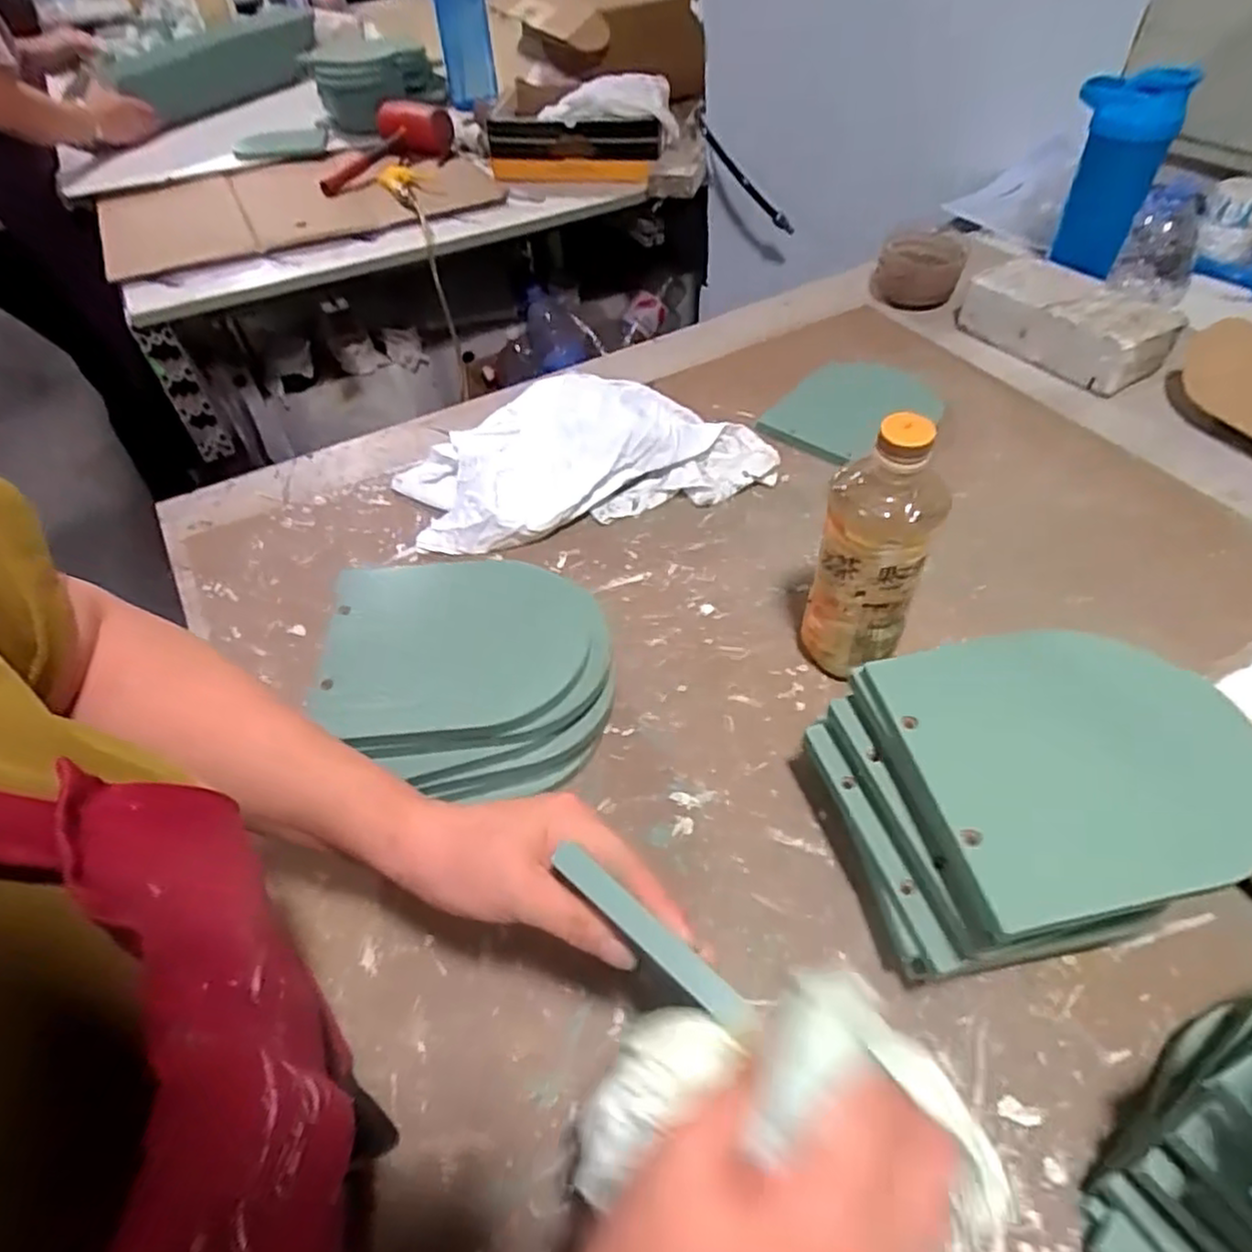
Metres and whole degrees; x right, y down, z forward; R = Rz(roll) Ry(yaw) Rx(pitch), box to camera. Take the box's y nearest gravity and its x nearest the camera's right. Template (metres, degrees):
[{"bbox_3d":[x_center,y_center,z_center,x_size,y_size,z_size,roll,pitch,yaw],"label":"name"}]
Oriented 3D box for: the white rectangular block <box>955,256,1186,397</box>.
[{"bbox_3d":[0.486,-0.344,0.807,0.100,0.063,0.211,-25,53,-17],"label":"white rectangular block"}]

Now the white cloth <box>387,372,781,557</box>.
[{"bbox_3d":[-0.047,-0.172,0.680,0.338,0.071,0.175,-15,50,-10],"label":"white cloth"}]

